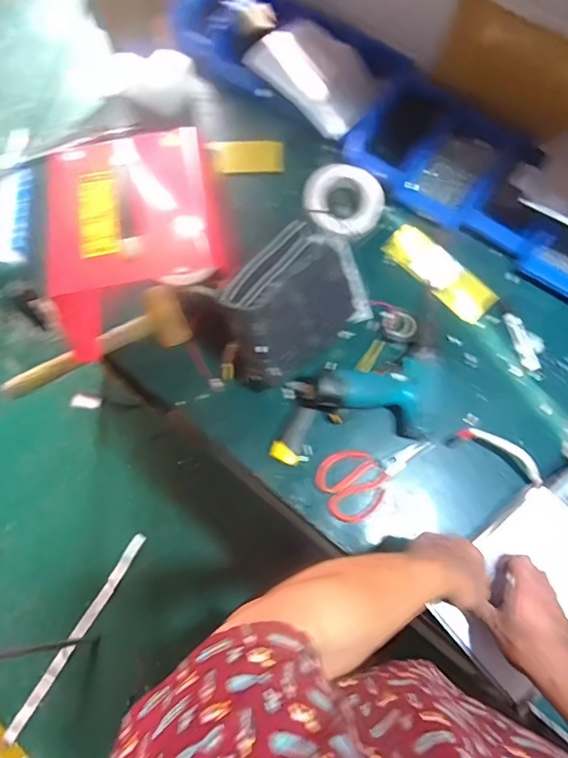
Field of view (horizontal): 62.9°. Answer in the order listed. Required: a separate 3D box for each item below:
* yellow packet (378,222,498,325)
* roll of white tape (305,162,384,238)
[{"bbox_3d":[0.265,-0.182,0.794,0.077,0.017,0.202,-43,78,-12],"label":"yellow packet"},{"bbox_3d":[0.097,-0.304,0.794,0.131,0.062,0.130,0,73,0],"label":"roll of white tape"}]

